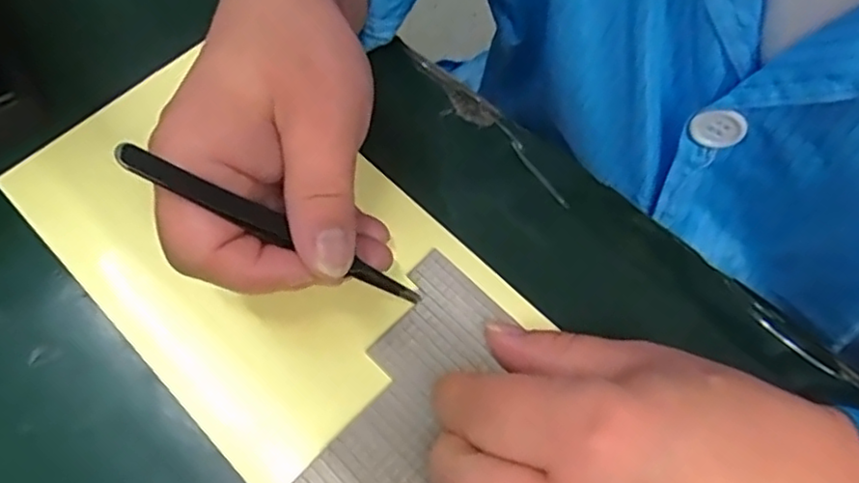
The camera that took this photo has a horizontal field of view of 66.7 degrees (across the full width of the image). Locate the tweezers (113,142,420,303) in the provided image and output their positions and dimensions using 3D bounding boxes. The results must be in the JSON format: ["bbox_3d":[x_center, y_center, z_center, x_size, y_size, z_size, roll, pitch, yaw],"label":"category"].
[{"bbox_3d":[-0.047,-0.002,0.221,0.007,0.120,0.008,-13,57,42],"label":"tweezers"}]

